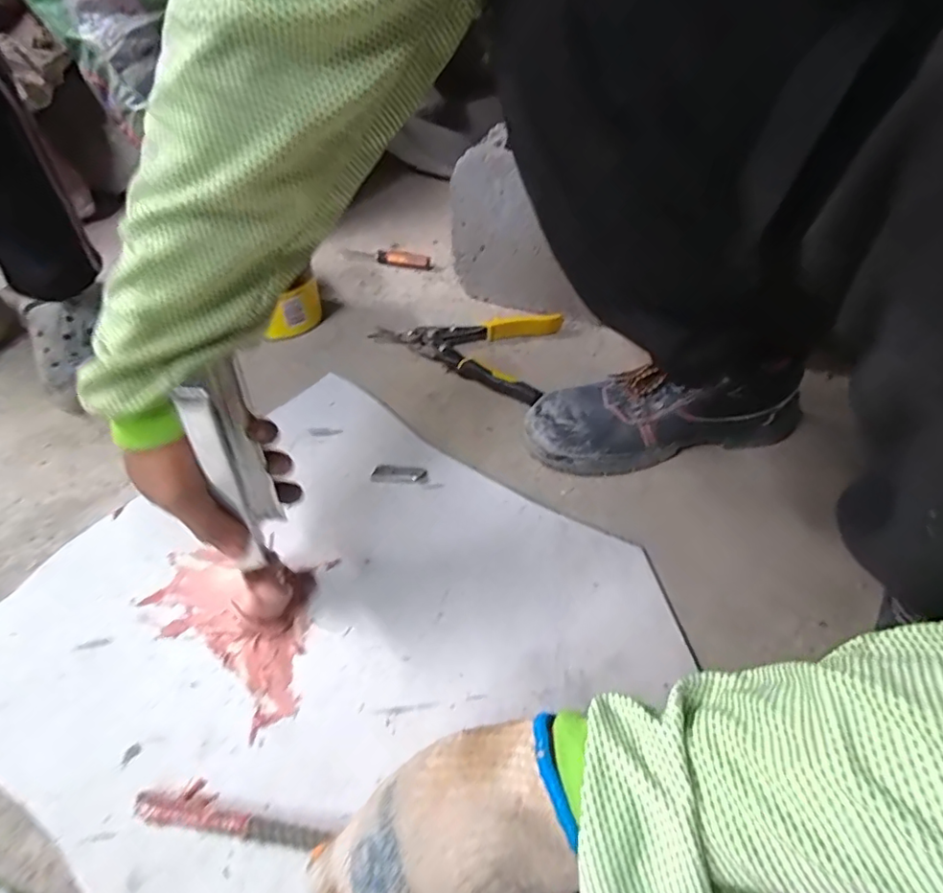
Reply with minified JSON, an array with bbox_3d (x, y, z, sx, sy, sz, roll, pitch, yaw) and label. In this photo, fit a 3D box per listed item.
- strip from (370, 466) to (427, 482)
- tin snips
[{"bbox_3d":[-0.071,0.027,0.544,0.052,0.005,0.020,2,43,1],"label":"strip"},{"bbox_3d":[0.018,-0.138,0.714,0.227,0.029,0.161,26,49,24],"label":"tin snips"}]

